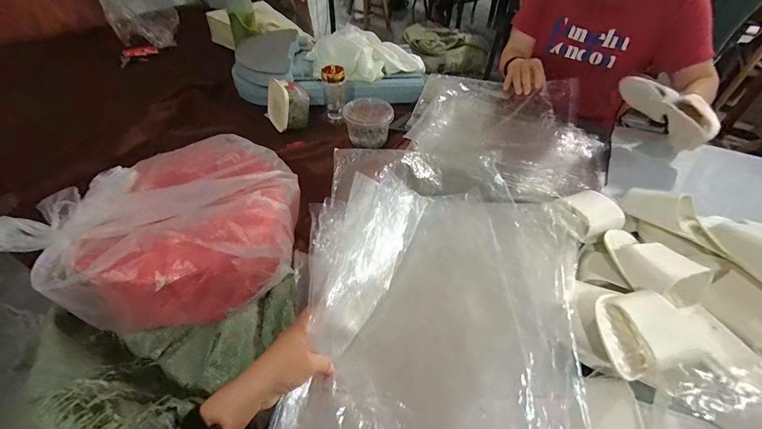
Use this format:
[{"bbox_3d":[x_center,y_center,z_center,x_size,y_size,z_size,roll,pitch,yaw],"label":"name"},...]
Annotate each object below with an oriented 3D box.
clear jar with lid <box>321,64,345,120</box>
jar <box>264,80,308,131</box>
[{"bbox_3d":[-0.116,-0.306,0.860,0.056,0.142,0.054,-5,45,-6],"label":"clear jar with lid"},{"bbox_3d":[-0.232,-0.272,0.847,0.069,0.112,0.095,-15,47,-42],"label":"jar"}]

